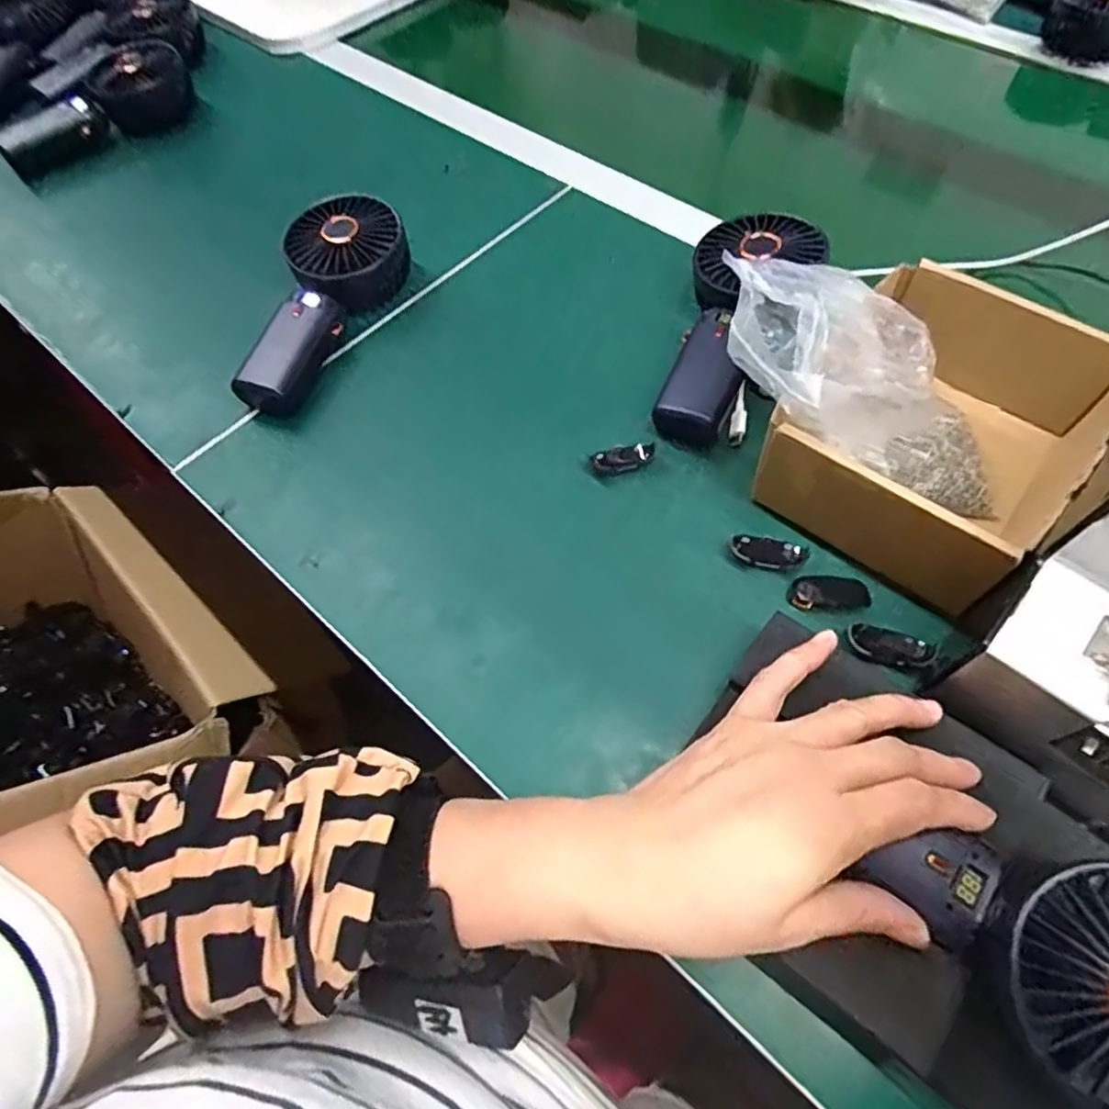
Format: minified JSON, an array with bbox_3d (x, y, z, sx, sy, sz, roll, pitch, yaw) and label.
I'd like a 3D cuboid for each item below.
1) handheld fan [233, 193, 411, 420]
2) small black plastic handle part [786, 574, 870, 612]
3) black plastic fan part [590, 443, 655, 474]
[{"bbox_3d":[-0.174,-0.184,0.478,0.086,0.049,0.184,22,78,15],"label":"handheld fan"},{"bbox_3d":[0.150,0.021,0.365,0.042,0.006,0.018,-1,61,3],"label":"small black plastic handle part"},{"bbox_3d":[0.043,-0.061,0.417,0.040,0.007,0.018,-24,62,-10],"label":"black plastic fan part"}]

